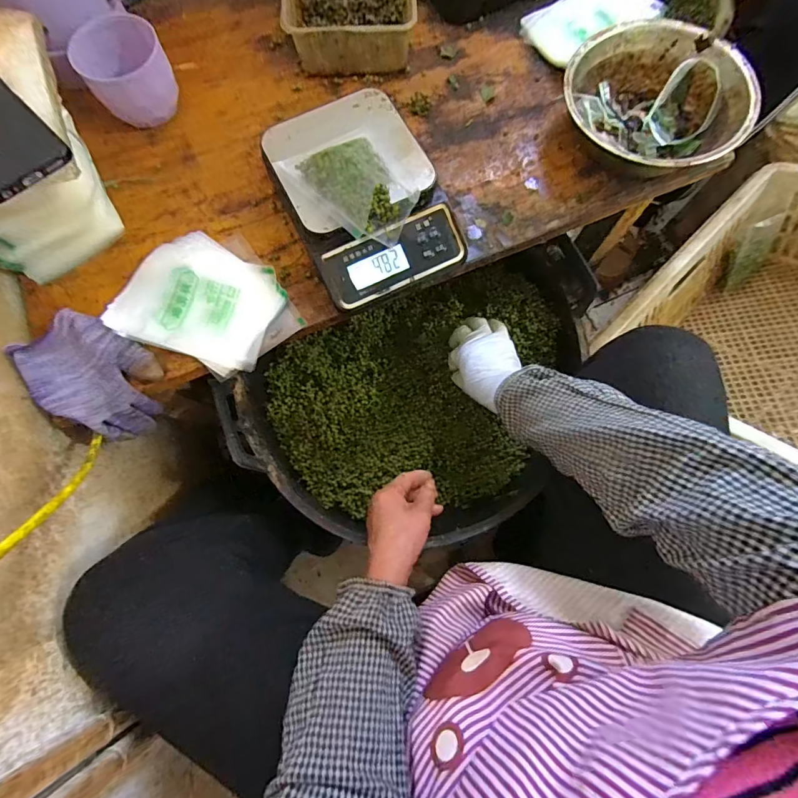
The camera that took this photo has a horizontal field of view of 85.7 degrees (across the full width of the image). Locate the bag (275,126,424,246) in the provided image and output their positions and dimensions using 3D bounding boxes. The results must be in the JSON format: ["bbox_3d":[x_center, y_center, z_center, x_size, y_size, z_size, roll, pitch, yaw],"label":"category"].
[{"bbox_3d":[-0.041,-0.206,0.404,0.093,0.033,0.129,-33,78,-7],"label":"bag"}]

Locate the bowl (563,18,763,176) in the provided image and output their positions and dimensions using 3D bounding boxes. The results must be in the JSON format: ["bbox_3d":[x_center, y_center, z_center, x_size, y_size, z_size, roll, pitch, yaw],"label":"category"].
[{"bbox_3d":[0.274,-0.318,0.469,0.181,0.062,0.174,0,76,1],"label":"bowl"}]

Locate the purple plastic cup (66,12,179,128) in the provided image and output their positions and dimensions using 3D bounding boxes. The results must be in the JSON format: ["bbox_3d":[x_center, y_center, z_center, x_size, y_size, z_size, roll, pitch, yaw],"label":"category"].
[{"bbox_3d":[-0.307,-0.371,0.494,0.092,0.072,0.093,0,76,1],"label":"purple plastic cup"}]

